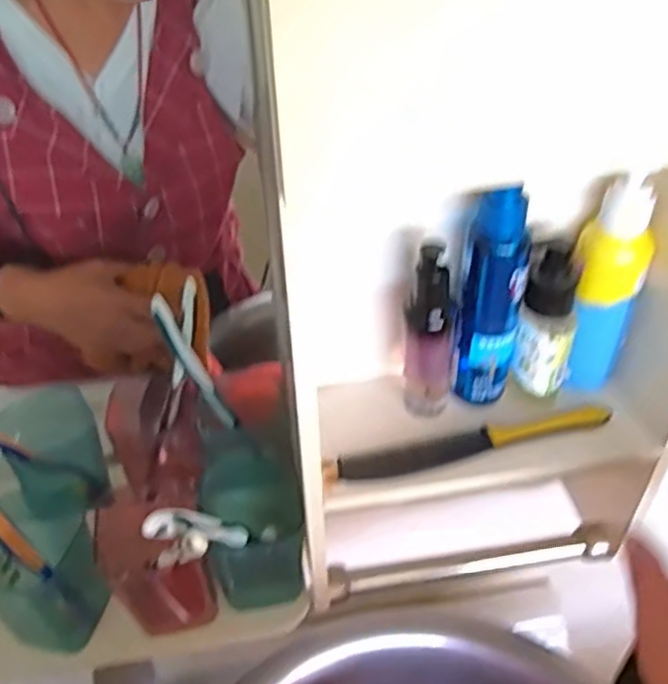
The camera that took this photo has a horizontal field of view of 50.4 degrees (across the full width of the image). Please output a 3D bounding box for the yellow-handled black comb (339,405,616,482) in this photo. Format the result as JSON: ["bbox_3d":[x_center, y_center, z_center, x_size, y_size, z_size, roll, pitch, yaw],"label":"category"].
[{"bbox_3d":[0.089,0.061,0.444,0.173,0.009,0.020,-12,42,-12],"label":"yellow-handled black comb"}]

